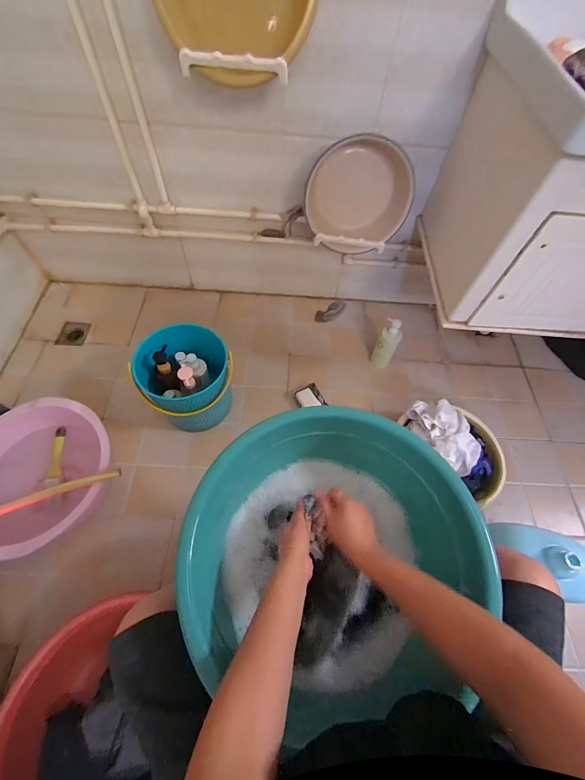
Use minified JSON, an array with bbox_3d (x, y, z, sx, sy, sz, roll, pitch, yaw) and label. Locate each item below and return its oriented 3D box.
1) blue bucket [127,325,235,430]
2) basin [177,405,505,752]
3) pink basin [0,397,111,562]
[{"bbox_3d":[-0.296,-0.011,0.976,0.251,0.265,0.229,-39,70,-22],"label":"blue bucket"},{"bbox_3d":[0.047,0.236,0.518,0.405,0.153,0.382,2,61,-3],"label":"basin"},{"bbox_3d":[-0.670,0.213,0.869,0.364,0.137,0.340,2,61,-3],"label":"pink basin"}]

